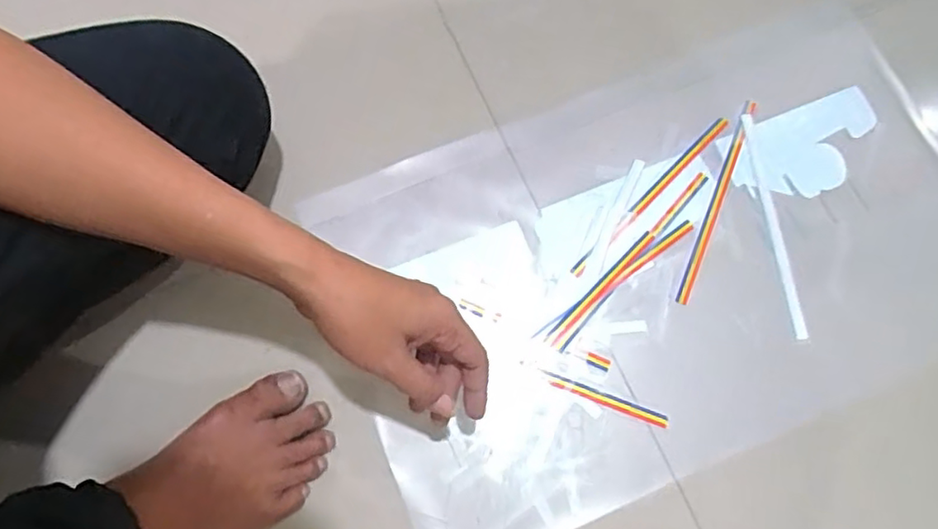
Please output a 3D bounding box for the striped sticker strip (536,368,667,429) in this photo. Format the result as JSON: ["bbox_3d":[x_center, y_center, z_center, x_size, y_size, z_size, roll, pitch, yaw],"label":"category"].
[{"bbox_3d":[0.115,0.115,0.534,0.114,0.004,0.012,20,75,5],"label":"striped sticker strip"}]

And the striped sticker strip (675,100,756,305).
[{"bbox_3d":[0.236,-0.064,0.589,0.011,0.004,0.219,23,75,5],"label":"striped sticker strip"}]

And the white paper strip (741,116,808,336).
[{"bbox_3d":[0.287,-0.040,0.591,0.014,0.004,0.220,-4,74,-8],"label":"white paper strip"}]

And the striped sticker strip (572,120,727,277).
[{"bbox_3d":[0.173,-0.068,0.587,0.011,0.004,0.222,44,78,10],"label":"striped sticker strip"}]

